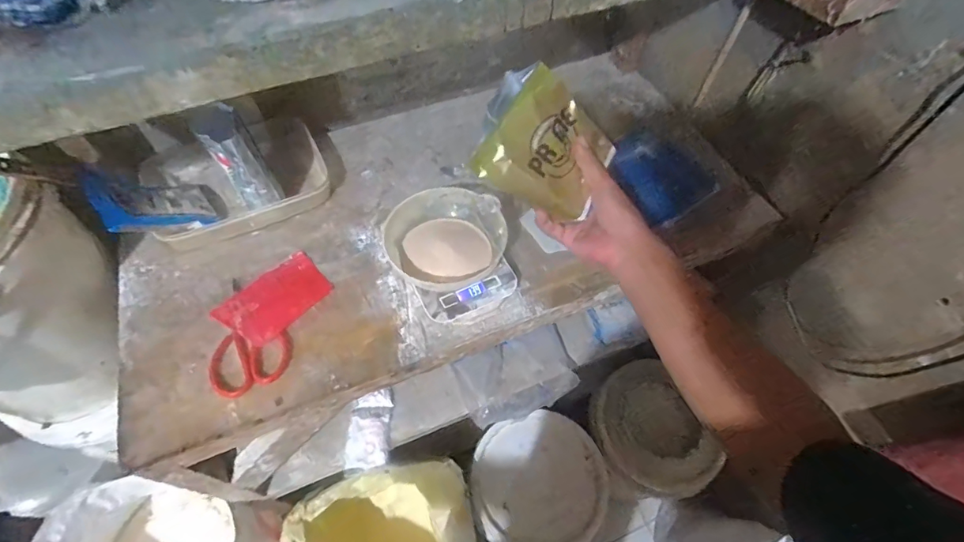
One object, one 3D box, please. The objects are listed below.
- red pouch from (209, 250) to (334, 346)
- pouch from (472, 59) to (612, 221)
[{"bbox_3d":[-0.296,0.040,0.665,0.094,0.012,0.145,38,64,20],"label":"red pouch"},{"bbox_3d":[0.067,-0.132,0.500,0.146,0.030,0.122,31,86,-26],"label":"pouch"}]

